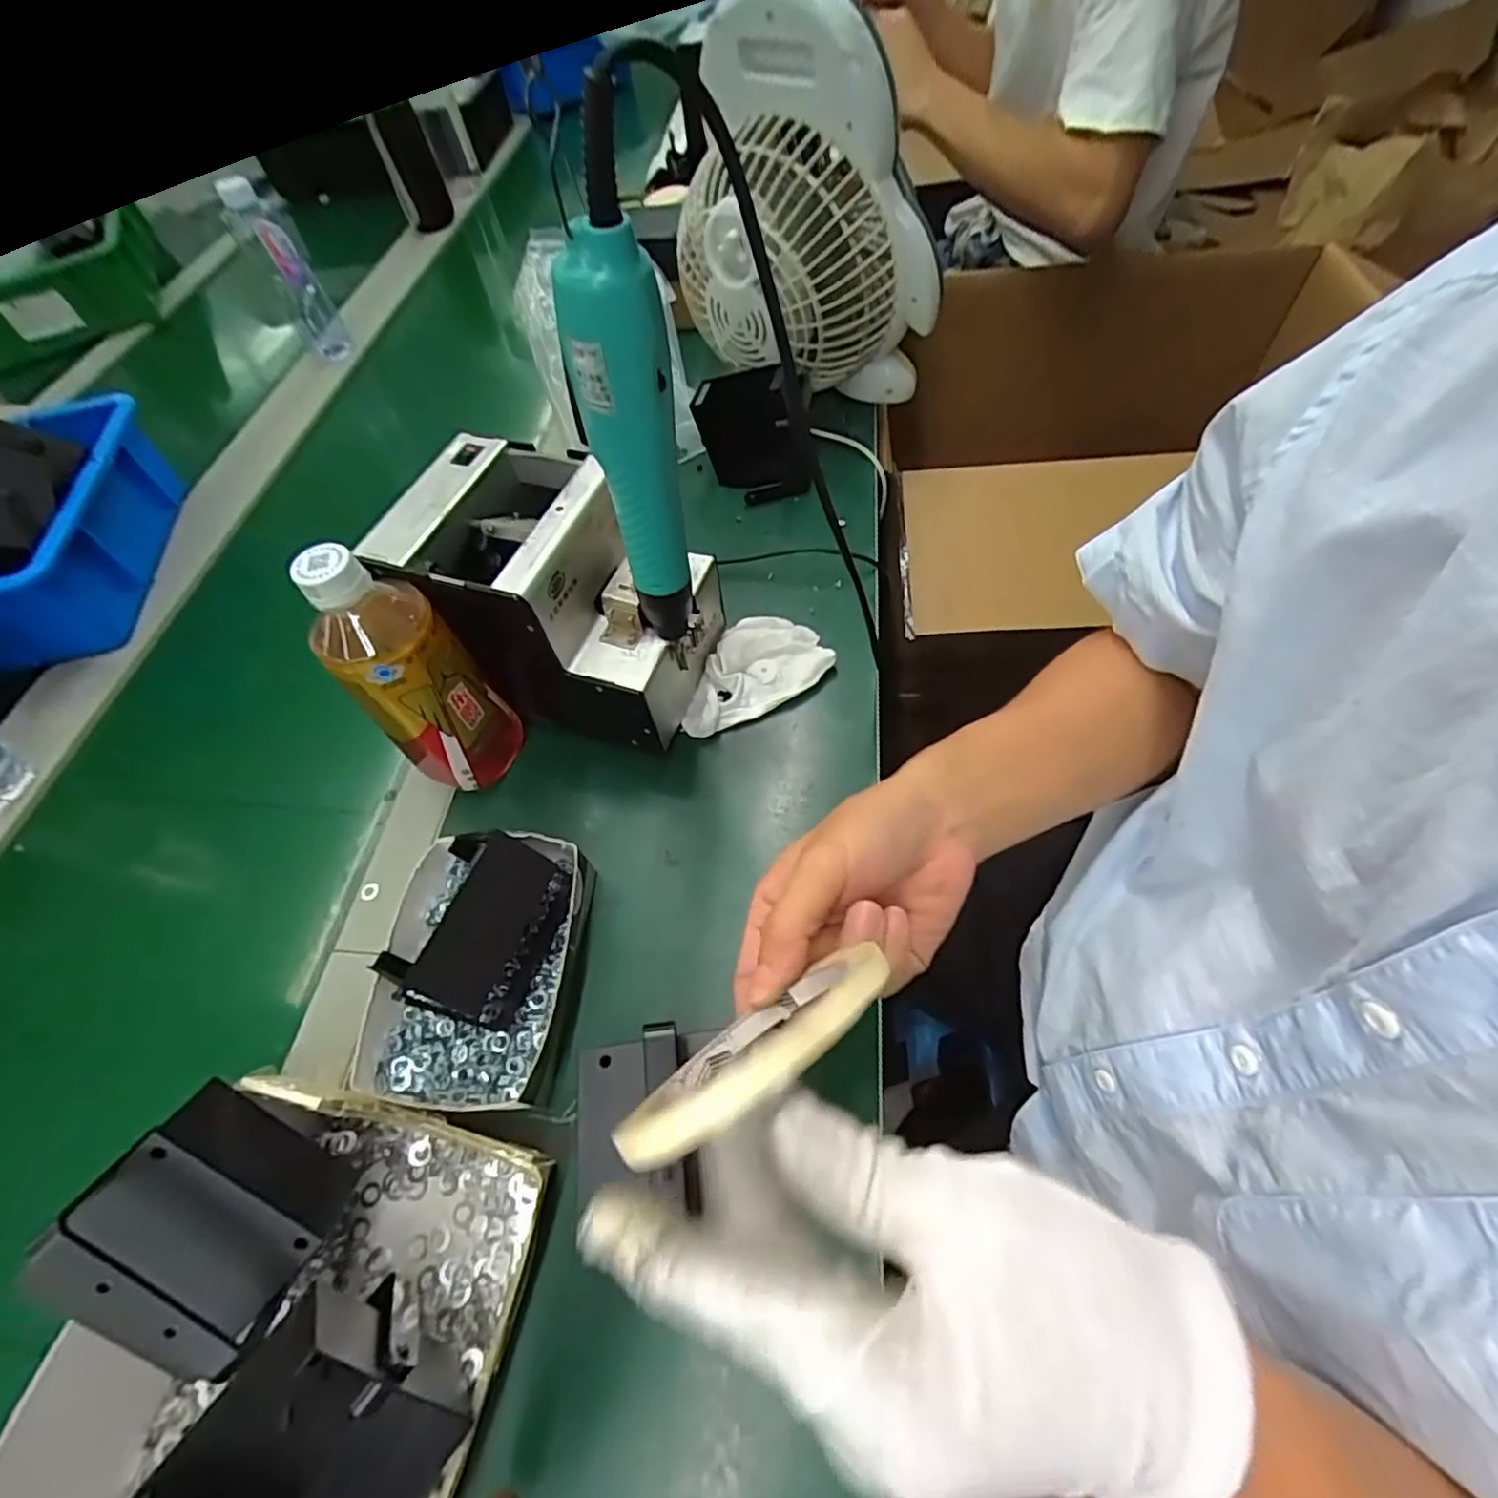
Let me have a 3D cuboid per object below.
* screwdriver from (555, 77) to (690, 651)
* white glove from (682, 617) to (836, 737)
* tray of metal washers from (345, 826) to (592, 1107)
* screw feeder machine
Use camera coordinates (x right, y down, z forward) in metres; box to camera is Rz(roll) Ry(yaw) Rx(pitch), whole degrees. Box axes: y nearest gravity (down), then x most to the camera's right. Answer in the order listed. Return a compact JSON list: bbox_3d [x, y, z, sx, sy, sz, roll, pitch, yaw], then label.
[{"bbox_3d":[-0.050,-0.136,0.297,0.040,0.214,0.036,-21,58,-7],"label":"screwdriver"},{"bbox_3d":[-0.001,-0.058,0.491,0.118,0.026,0.068,-31,60,-13],"label":"white glove"},{"bbox_3d":[-0.158,0.124,0.383,0.115,0.043,0.148,4,59,8],"label":"tray of metal washers"},{"bbox_3d":[-0.123,-0.099,0.454,0.175,0.154,0.123,13,61,14],"label":"screw feeder machine"}]

